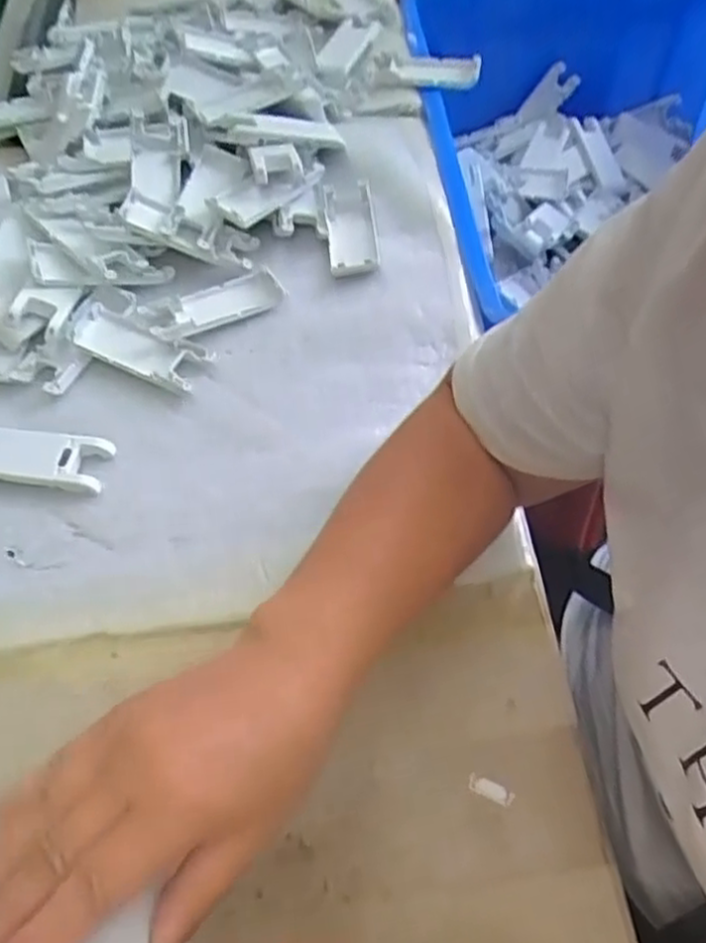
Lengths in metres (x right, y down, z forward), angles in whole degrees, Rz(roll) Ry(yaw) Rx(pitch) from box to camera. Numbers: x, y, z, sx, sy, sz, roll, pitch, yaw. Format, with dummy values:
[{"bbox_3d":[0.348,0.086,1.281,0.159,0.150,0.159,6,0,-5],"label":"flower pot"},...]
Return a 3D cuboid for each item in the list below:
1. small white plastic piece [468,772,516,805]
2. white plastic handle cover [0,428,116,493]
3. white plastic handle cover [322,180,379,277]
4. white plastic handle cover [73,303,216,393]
[{"bbox_3d":[0.070,0.161,0.383,0.024,0.004,0.008,20,60,18],"label":"small white plastic piece"},{"bbox_3d":[-0.210,-0.012,0.498,0.091,0.019,0.039,4,56,8],"label":"white plastic handle cover"},{"bbox_3d":[-0.002,-0.196,0.605,0.038,0.009,0.100,-7,55,1],"label":"white plastic handle cover"},{"bbox_3d":[-0.157,-0.092,0.550,0.106,0.015,0.041,23,61,19],"label":"white plastic handle cover"}]

